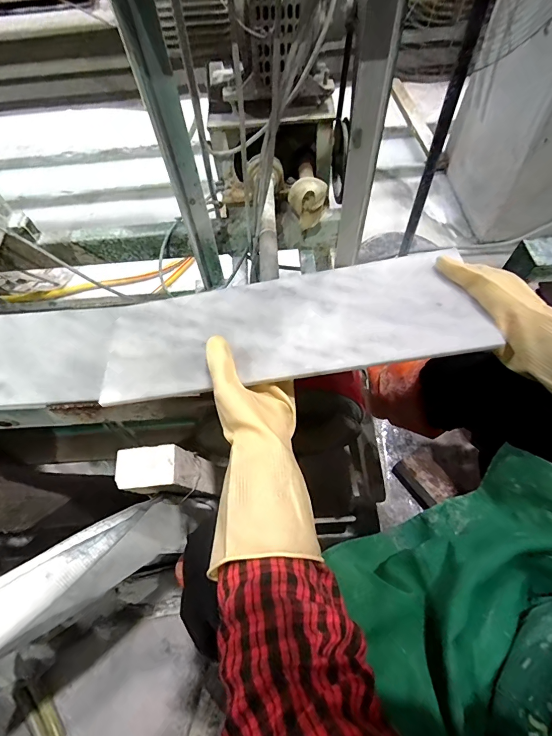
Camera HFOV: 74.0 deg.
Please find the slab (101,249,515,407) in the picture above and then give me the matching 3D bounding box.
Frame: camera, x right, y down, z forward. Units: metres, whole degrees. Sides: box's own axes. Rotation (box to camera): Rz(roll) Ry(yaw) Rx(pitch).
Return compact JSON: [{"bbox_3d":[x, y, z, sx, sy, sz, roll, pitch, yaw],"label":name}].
[{"bbox_3d":[0.007,-0.054,0.442,0.430,0.015,0.151,-7,62,6],"label":"slab"}]

